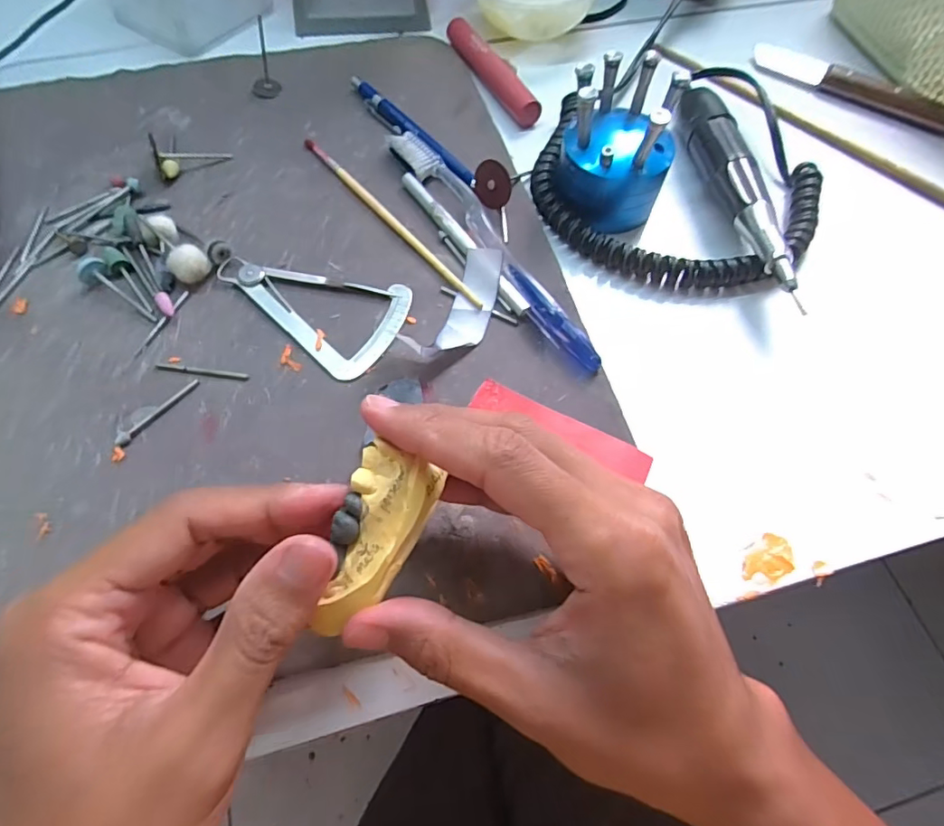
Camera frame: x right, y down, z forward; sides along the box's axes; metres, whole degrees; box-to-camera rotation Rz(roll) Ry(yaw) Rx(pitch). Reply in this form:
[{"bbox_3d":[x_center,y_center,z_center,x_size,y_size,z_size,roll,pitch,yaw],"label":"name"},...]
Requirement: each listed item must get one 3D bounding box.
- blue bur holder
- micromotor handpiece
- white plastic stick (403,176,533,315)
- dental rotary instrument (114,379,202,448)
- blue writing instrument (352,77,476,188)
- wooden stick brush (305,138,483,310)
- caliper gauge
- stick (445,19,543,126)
[{"bbox_3d":[0.077,-0.141,0.287,0.058,0.062,0.053,22,65,9],"label":"blue bur holder"},{"bbox_3d":[0.147,-0.122,0.300,0.024,0.027,0.161,-6,63,-4],"label":"micromotor handpiece"},{"bbox_3d":[-0.005,-0.093,0.291,0.007,0.005,0.115,-31,68,-16],"label":"white plastic stick"},{"bbox_3d":[-0.141,-0.001,0.242,0.005,0.004,0.042,33,67,14],"label":"dental rotary instrument"},{"bbox_3d":[-0.039,-0.173,0.330,0.011,0.011,0.120,-38,70,-18],"label":"blue writing instrument"},{"bbox_3d":[-0.048,-0.109,0.300,0.006,0.004,0.160,-36,69,-18],"label":"wooden stick brush"},{"bbox_3d":[-0.078,-0.061,0.274,0.098,0.005,0.058,36,68,15],"label":"caliper gauge"},{"bbox_3d":[0.011,-0.228,0.356,0.015,0.014,0.103,-27,67,-14],"label":"stick"}]

